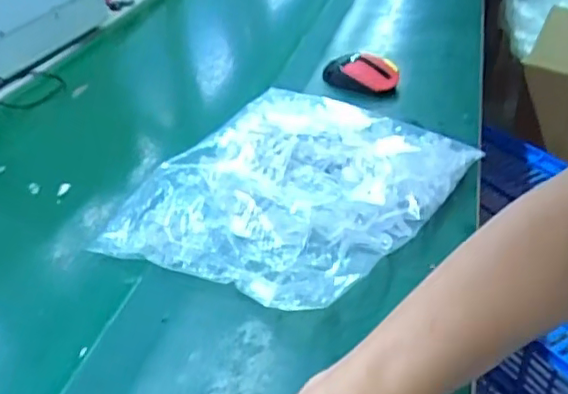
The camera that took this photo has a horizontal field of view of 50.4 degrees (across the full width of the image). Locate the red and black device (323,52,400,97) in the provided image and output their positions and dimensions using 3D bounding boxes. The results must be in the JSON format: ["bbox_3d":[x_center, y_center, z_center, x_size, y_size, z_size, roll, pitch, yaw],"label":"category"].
[{"bbox_3d":[0.118,-0.187,0.903,0.112,0.049,0.059,20,41,30],"label":"red and black device"}]

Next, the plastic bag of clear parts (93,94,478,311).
[{"bbox_3d":[0.008,-0.013,0.642,0.270,0.056,0.325,20,41,29],"label":"plastic bag of clear parts"}]

